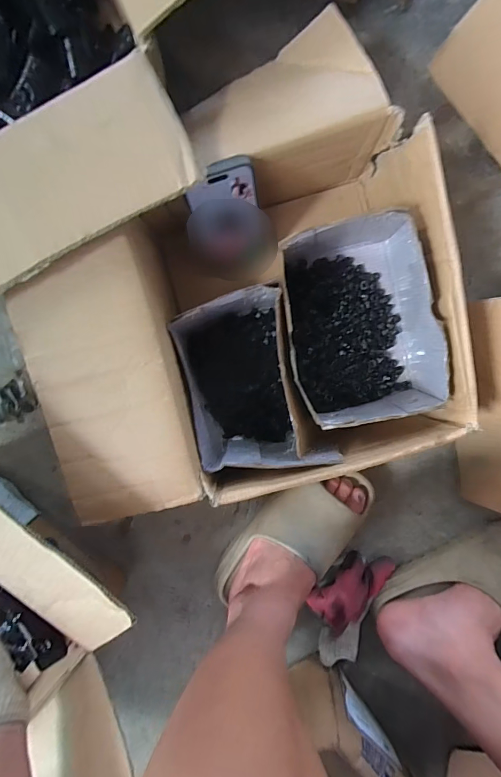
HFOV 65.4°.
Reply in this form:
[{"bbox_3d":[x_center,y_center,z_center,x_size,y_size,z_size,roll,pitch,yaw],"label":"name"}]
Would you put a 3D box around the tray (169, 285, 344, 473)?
[{"bbox_3d":[-0.002,-0.006,0.456,0.136,0.106,0.197,-17,96,2],"label":"tray"}]

